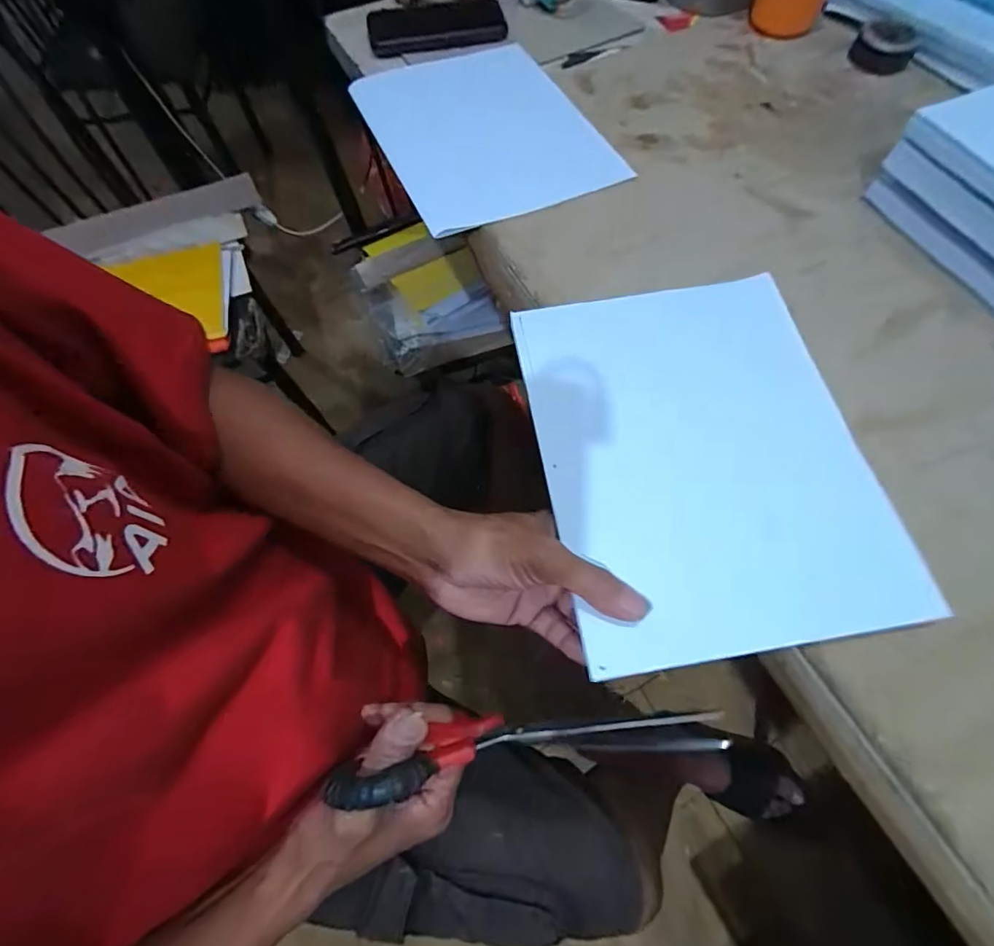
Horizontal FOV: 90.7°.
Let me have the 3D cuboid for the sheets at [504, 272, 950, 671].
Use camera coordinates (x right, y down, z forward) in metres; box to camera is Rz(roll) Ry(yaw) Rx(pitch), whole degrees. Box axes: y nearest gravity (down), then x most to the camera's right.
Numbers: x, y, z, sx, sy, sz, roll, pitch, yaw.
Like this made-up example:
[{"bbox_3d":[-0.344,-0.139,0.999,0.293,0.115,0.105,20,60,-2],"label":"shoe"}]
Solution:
[{"bbox_3d":[0.137,-0.019,0.342,0.207,0.008,0.271,-10,65,0],"label":"sheets"}]

